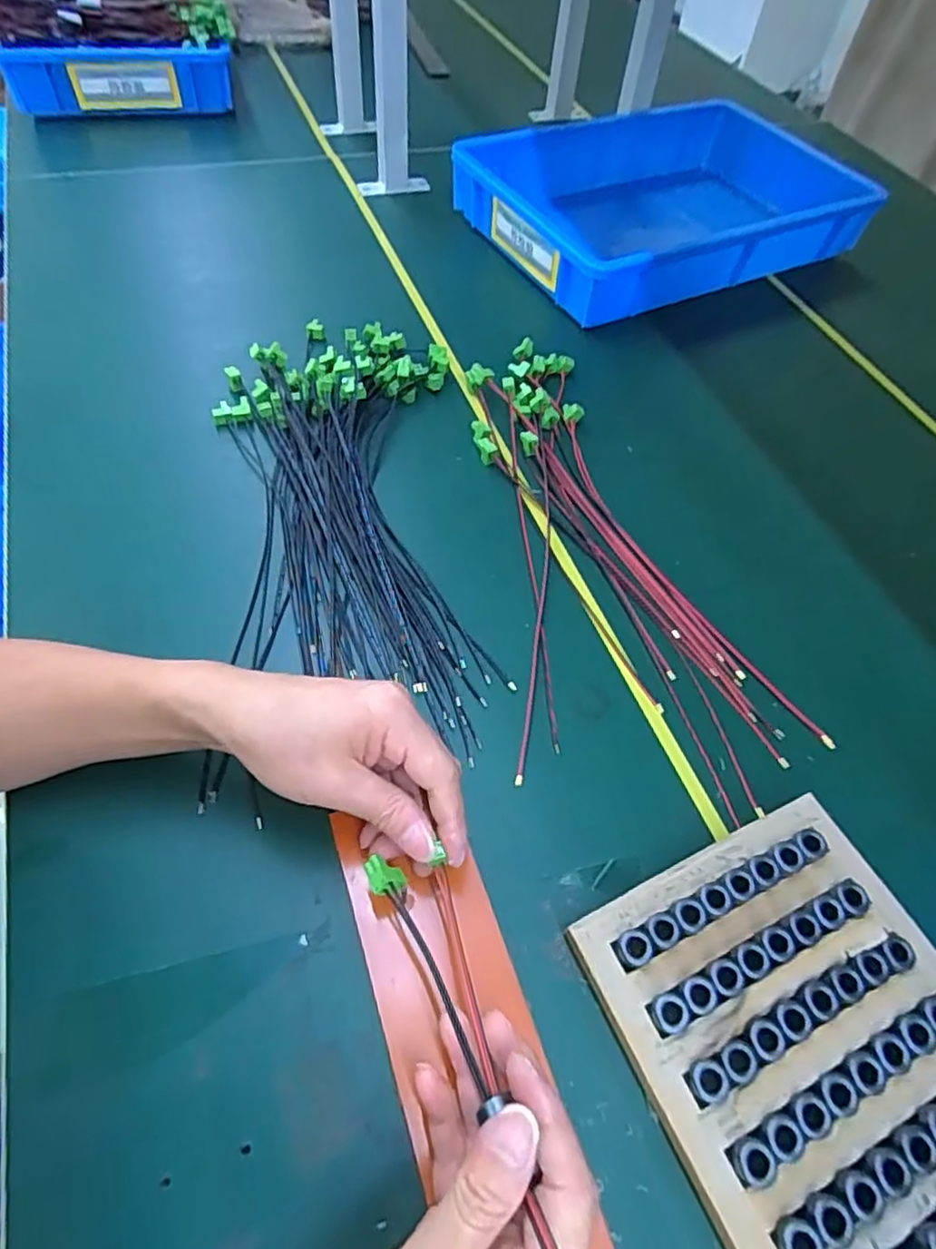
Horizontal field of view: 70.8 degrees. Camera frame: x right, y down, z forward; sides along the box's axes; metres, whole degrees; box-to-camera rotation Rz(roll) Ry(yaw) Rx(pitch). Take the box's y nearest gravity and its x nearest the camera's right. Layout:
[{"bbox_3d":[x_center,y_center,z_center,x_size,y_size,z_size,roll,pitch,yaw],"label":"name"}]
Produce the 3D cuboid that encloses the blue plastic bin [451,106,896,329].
[{"bbox_3d":[0.240,-0.518,0.812,0.456,0.081,0.306,-25,62,-20],"label":"blue plastic bin"}]

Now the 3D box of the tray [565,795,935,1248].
[{"bbox_3d":[0.209,0.273,0.296,0.176,0.035,0.356,-20,60,-18],"label":"tray"}]

